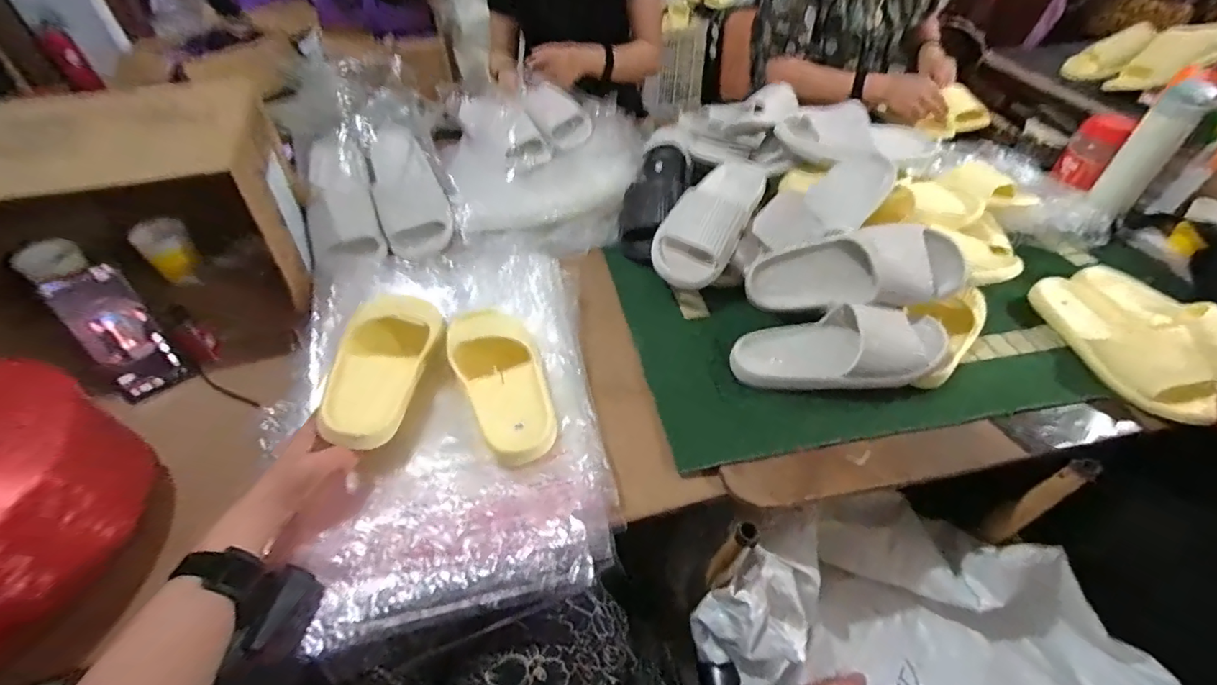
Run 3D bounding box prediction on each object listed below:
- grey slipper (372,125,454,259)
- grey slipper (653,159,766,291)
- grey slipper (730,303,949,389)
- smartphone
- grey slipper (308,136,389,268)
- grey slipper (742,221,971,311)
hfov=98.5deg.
[{"bbox_3d":[-0.322,-0.247,0.862,0.104,0.062,0.248,-13,68,-11],"label":"grey slipper"},{"bbox_3d":[0.157,-0.195,0.777,0.108,0.062,0.256,24,65,23],"label":"grey slipper"},{"bbox_3d":[0.290,0.007,0.642,0.273,0.069,0.098,-2,46,-1],"label":"grey slipper"},{"bbox_3d":[-0.554,-0.006,0.598,0.073,0.167,0.015,-20,44,-23],"label":"smartphone"},{"bbox_3d":[-0.417,-0.232,0.802,0.102,0.069,0.294,-16,69,-14],"label":"grey slipper"},{"bbox_3d":[0.322,-0.093,0.694,0.263,0.099,0.104,7,46,8],"label":"grey slipper"}]

